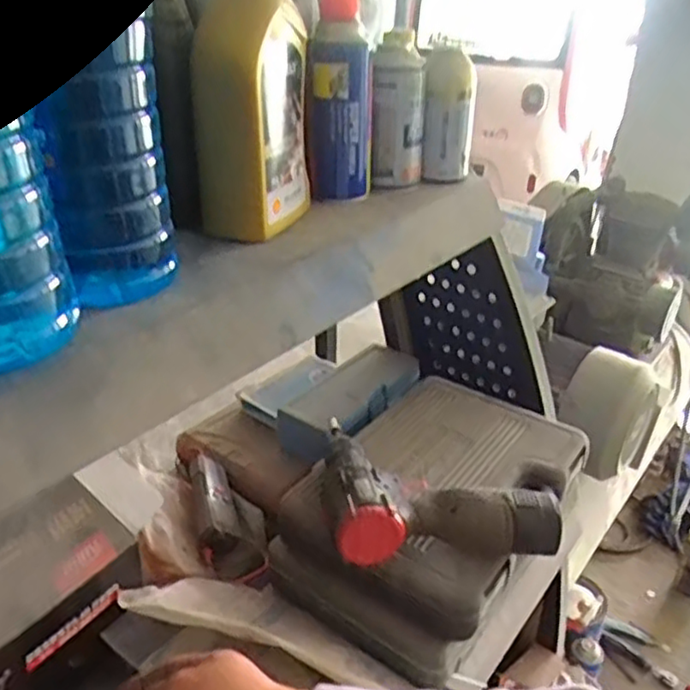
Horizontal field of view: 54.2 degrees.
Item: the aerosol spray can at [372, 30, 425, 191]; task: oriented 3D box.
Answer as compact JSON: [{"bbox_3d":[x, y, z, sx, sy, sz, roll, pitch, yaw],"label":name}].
[{"bbox_3d":[0.055,-0.228,0.672,0.053,0.130,0.061,3,28,1],"label":"aerosol spray can"}]

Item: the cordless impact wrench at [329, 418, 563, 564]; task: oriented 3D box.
[{"bbox_3d":[0.084,0.129,0.630,0.195,0.059,0.166,0,28,-4],"label":"cordless impact wrench"}]

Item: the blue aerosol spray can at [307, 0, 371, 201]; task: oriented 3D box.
[{"bbox_3d":[-0.004,-0.229,0.619,0.040,0.182,0.049,14,30,22],"label":"blue aerosol spray can"}]

